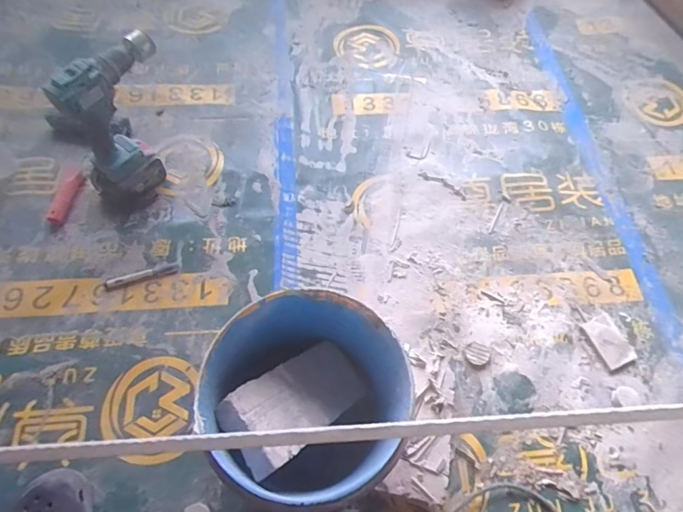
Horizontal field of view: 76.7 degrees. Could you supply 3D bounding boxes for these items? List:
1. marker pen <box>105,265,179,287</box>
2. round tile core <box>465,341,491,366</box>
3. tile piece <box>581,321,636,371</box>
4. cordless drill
[{"bbox_3d":[-0.362,0.035,0.786,0.123,0.013,0.016,-15,64,-23],"label":"marker pen"},{"bbox_3d":[0.235,0.169,0.744,0.042,0.006,0.037,19,64,8],"label":"round tile core"},{"bbox_3d":[0.481,0.153,0.772,0.057,0.012,0.089,-24,66,-13],"label":"tile piece"},{"bbox_3d":[-0.390,-0.251,0.769,0.100,0.245,0.201,16,64,6],"label":"cordless drill"}]

